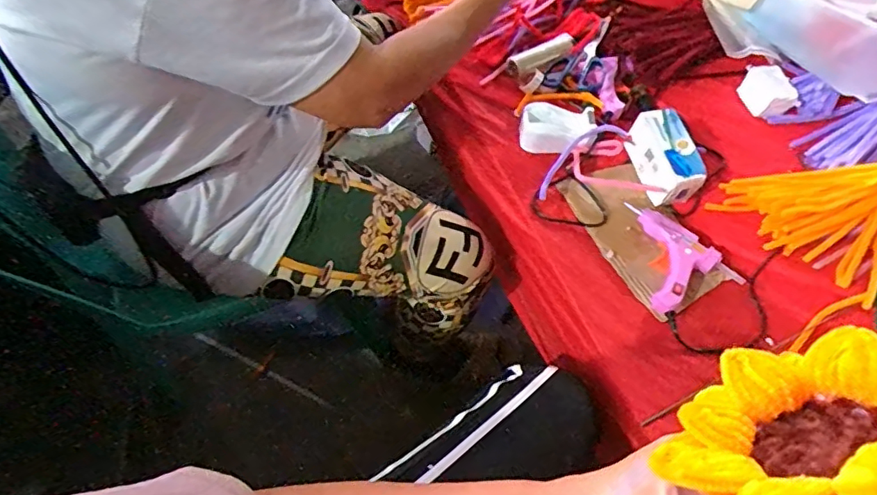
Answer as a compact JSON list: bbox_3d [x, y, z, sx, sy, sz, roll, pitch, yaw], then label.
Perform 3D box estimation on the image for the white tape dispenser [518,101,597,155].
[{"bbox_3d":[0.160,-0.159,0.741,0.097,0.034,0.067,9,59,5],"label":"white tape dispenser"}]

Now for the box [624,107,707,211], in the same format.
[{"bbox_3d":[0.284,-0.113,0.695,0.058,0.065,0.108,-9,59,-6],"label":"box"}]

